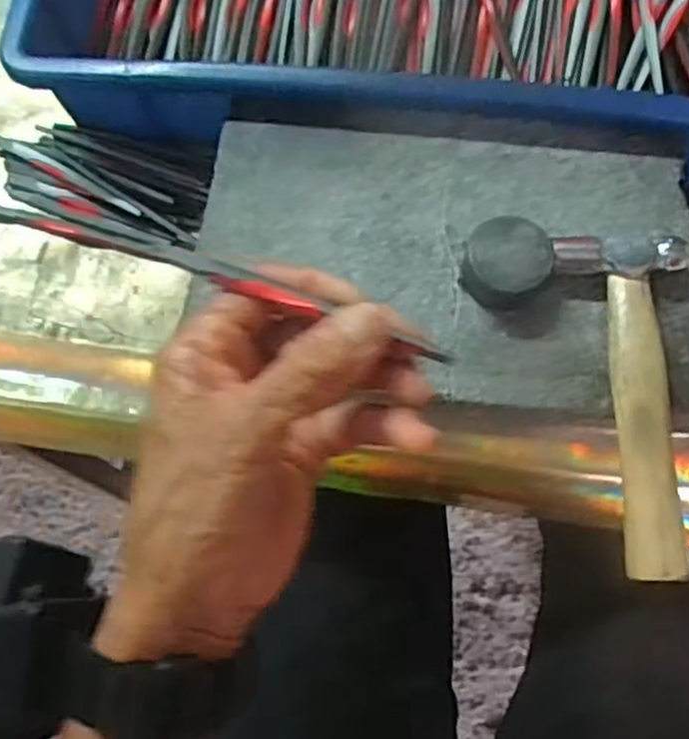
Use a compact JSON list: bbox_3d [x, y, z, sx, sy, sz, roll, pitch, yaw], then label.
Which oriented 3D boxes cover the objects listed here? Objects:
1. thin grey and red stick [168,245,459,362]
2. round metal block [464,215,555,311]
[{"bbox_3d":[-0.012,-0.020,0.244,0.097,0.007,0.008,21,75,2],"label":"thin grey and red stick"},{"bbox_3d":[0.073,-0.048,0.347,0.038,0.021,0.037,0,74,1],"label":"round metal block"}]

